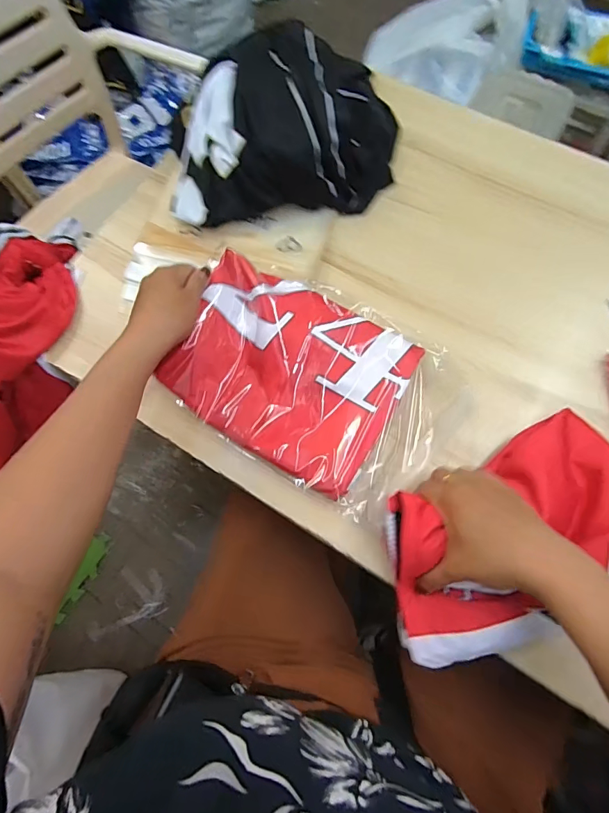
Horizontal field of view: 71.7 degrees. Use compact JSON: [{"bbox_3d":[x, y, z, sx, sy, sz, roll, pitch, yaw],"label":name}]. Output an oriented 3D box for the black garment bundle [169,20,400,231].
[{"bbox_3d":[-0.022,-0.358,0.529,0.294,0.111,0.227,-8,68,-4],"label":"black garment bundle"}]

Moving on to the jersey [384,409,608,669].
[{"bbox_3d":[0.184,0.115,0.364,0.238,0.063,0.152,-24,70,-10],"label":"jersey"}]

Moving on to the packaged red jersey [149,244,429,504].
[{"bbox_3d":[-0.017,-0.038,0.450,0.235,0.047,0.183,27,70,10],"label":"packaged red jersey"}]

